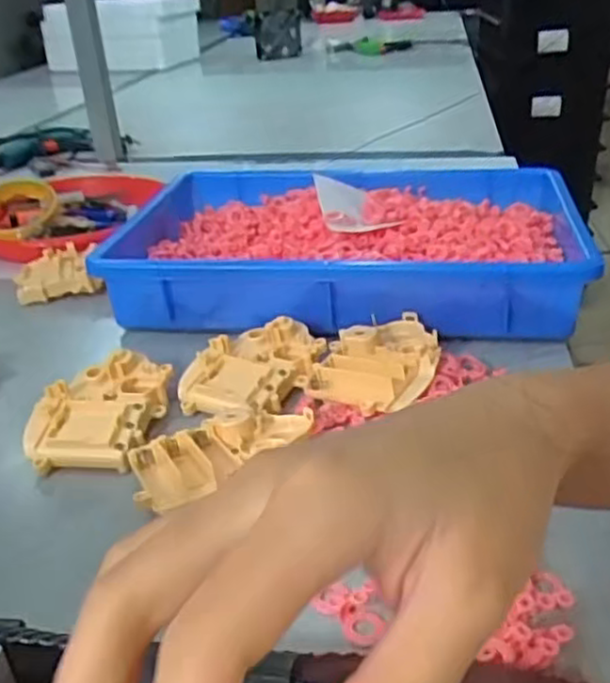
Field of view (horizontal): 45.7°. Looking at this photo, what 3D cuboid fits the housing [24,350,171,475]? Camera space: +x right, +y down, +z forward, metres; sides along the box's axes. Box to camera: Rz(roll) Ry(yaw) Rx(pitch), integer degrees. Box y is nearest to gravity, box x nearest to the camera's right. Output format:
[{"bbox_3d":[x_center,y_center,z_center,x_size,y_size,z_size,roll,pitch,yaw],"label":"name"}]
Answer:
[{"bbox_3d":[-0.122,0.041,0.433,0.068,0.029,0.079,0,28,6],"label":"housing"}]

